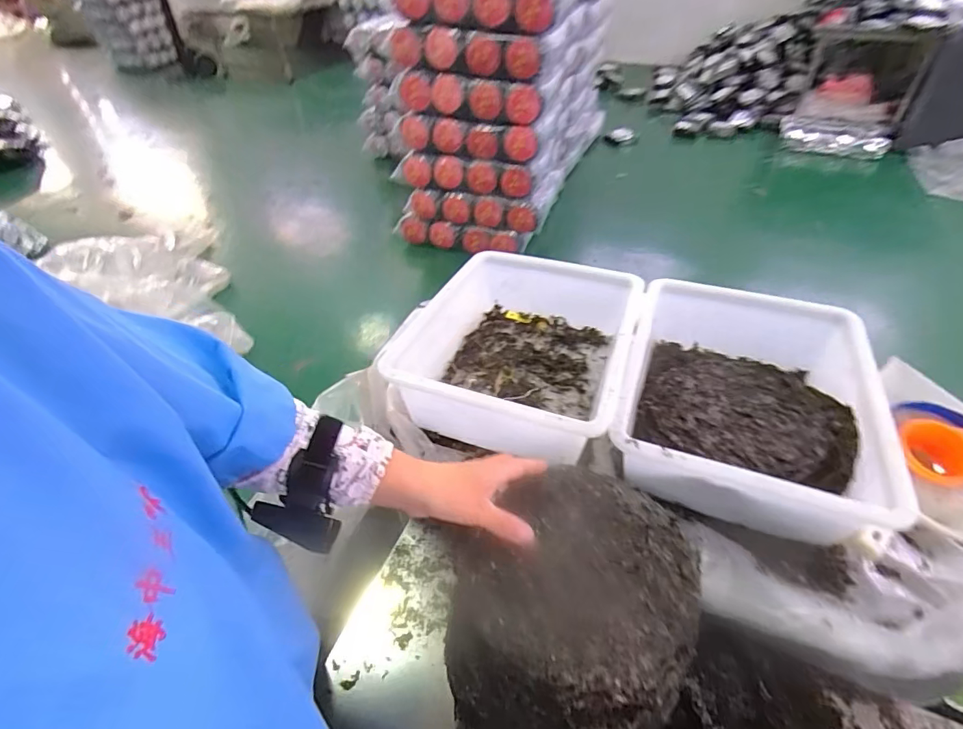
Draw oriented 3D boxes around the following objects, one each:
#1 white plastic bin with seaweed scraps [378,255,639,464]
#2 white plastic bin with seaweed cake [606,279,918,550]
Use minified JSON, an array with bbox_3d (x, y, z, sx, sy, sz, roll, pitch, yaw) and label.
[{"bbox_3d":[0.065,-0.029,0.689,0.275,0.131,0.363,13,46,15],"label":"white plastic bin with seaweed scraps"},{"bbox_3d":[0.334,0.036,0.623,0.276,0.109,0.362,14,46,17],"label":"white plastic bin with seaweed cake"}]

